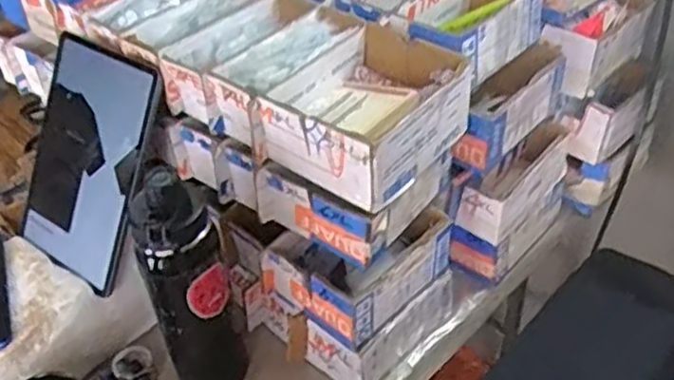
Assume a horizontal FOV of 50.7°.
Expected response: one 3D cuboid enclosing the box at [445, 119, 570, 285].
[{"bbox_3d":[0.210,0.016,0.862,0.062,0.144,0.181,31,53,35],"label":"box"}]

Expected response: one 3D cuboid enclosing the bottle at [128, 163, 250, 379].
[{"bbox_3d":[-0.139,0.102,0.711,0.088,0.273,0.082,-20,43,-16],"label":"bottle"}]

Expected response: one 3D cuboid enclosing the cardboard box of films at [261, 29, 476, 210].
[{"bbox_3d":[0.031,-0.073,0.673,0.137,0.075,0.167,29,52,34],"label":"cardboard box of films"}]

